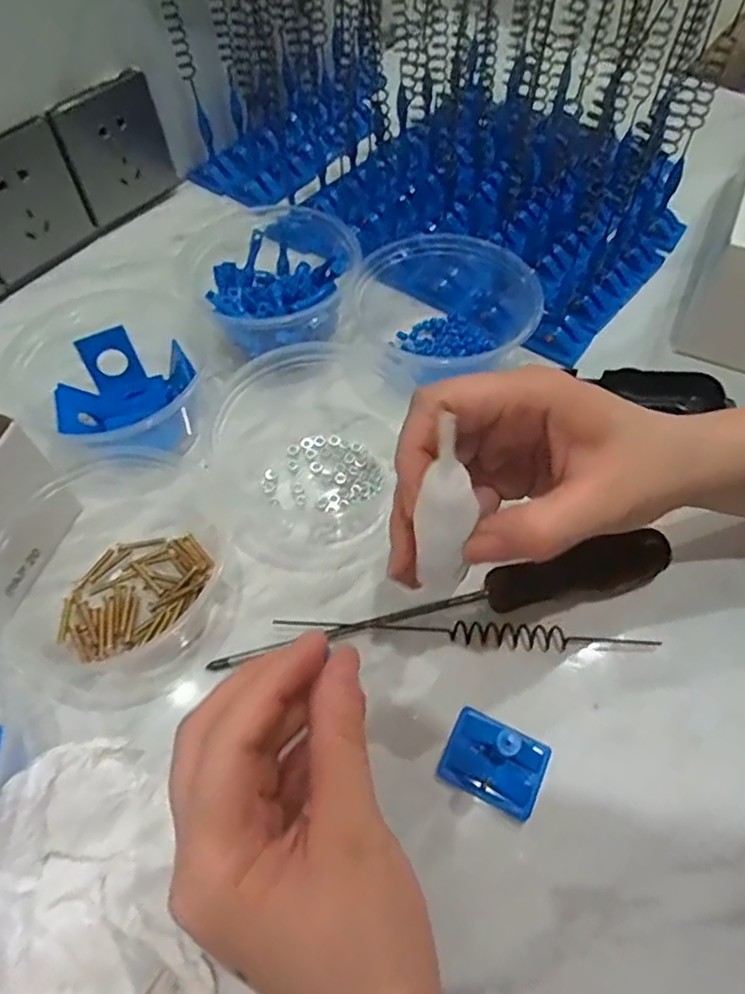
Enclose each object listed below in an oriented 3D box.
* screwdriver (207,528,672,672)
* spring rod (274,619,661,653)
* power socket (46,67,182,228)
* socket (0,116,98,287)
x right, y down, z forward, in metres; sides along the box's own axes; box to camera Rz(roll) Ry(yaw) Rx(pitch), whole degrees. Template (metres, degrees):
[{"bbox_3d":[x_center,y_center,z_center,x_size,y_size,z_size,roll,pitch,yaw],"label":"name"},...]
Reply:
[{"bbox_3d":[0.037,0.057,0.321,0.234,0.025,0.026,-13,60,-2],"label":"screwdriver"},{"bbox_3d":[0.047,0.071,0.320,0.188,0.011,0.012,0,57,1],"label":"spring rod"},{"bbox_3d":[-0.197,-0.270,0.488,0.016,0.087,0.086,33,63,20],"label":"power socket"},{"bbox_3d":[-0.251,-0.211,0.455,0.016,0.086,0.087,34,64,21],"label":"socket"}]

